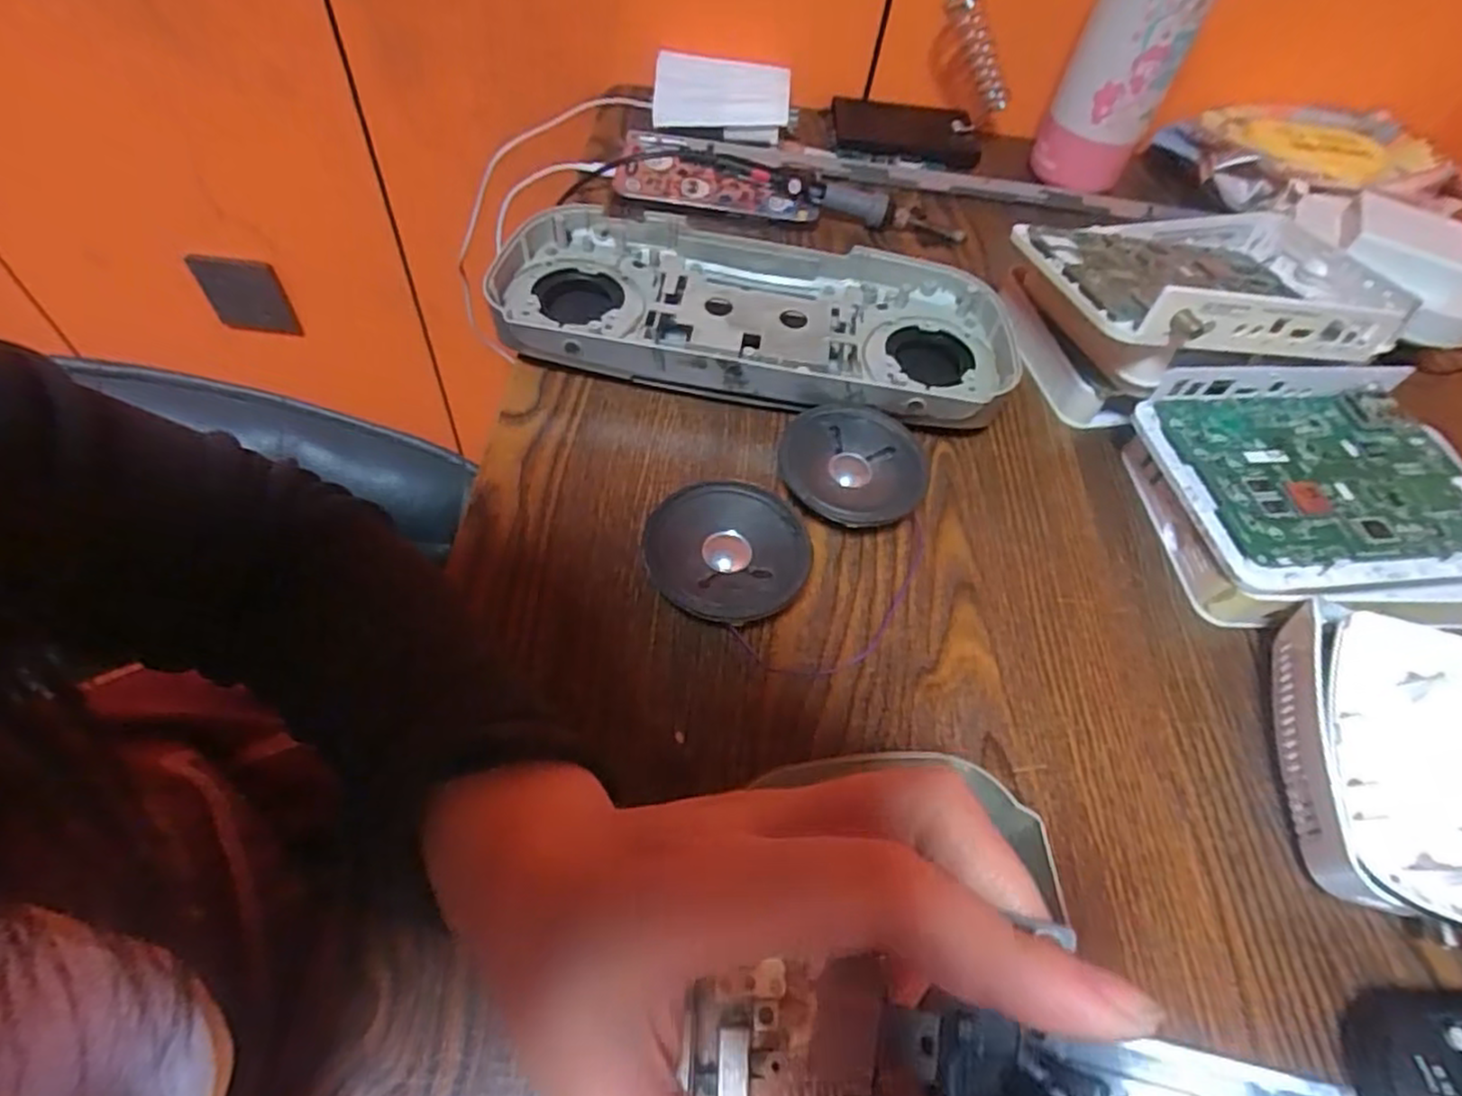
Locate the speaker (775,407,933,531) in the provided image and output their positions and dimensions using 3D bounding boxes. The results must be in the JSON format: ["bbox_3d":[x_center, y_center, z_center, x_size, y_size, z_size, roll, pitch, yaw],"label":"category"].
[{"bbox_3d":[0.059,-0.036,0.357,0.069,0.028,0.067,9,55,-1],"label":"speaker"}]

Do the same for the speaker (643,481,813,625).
[{"bbox_3d":[-0.001,0.004,0.324,0.070,0.027,0.071,3,56,-5],"label":"speaker"}]

